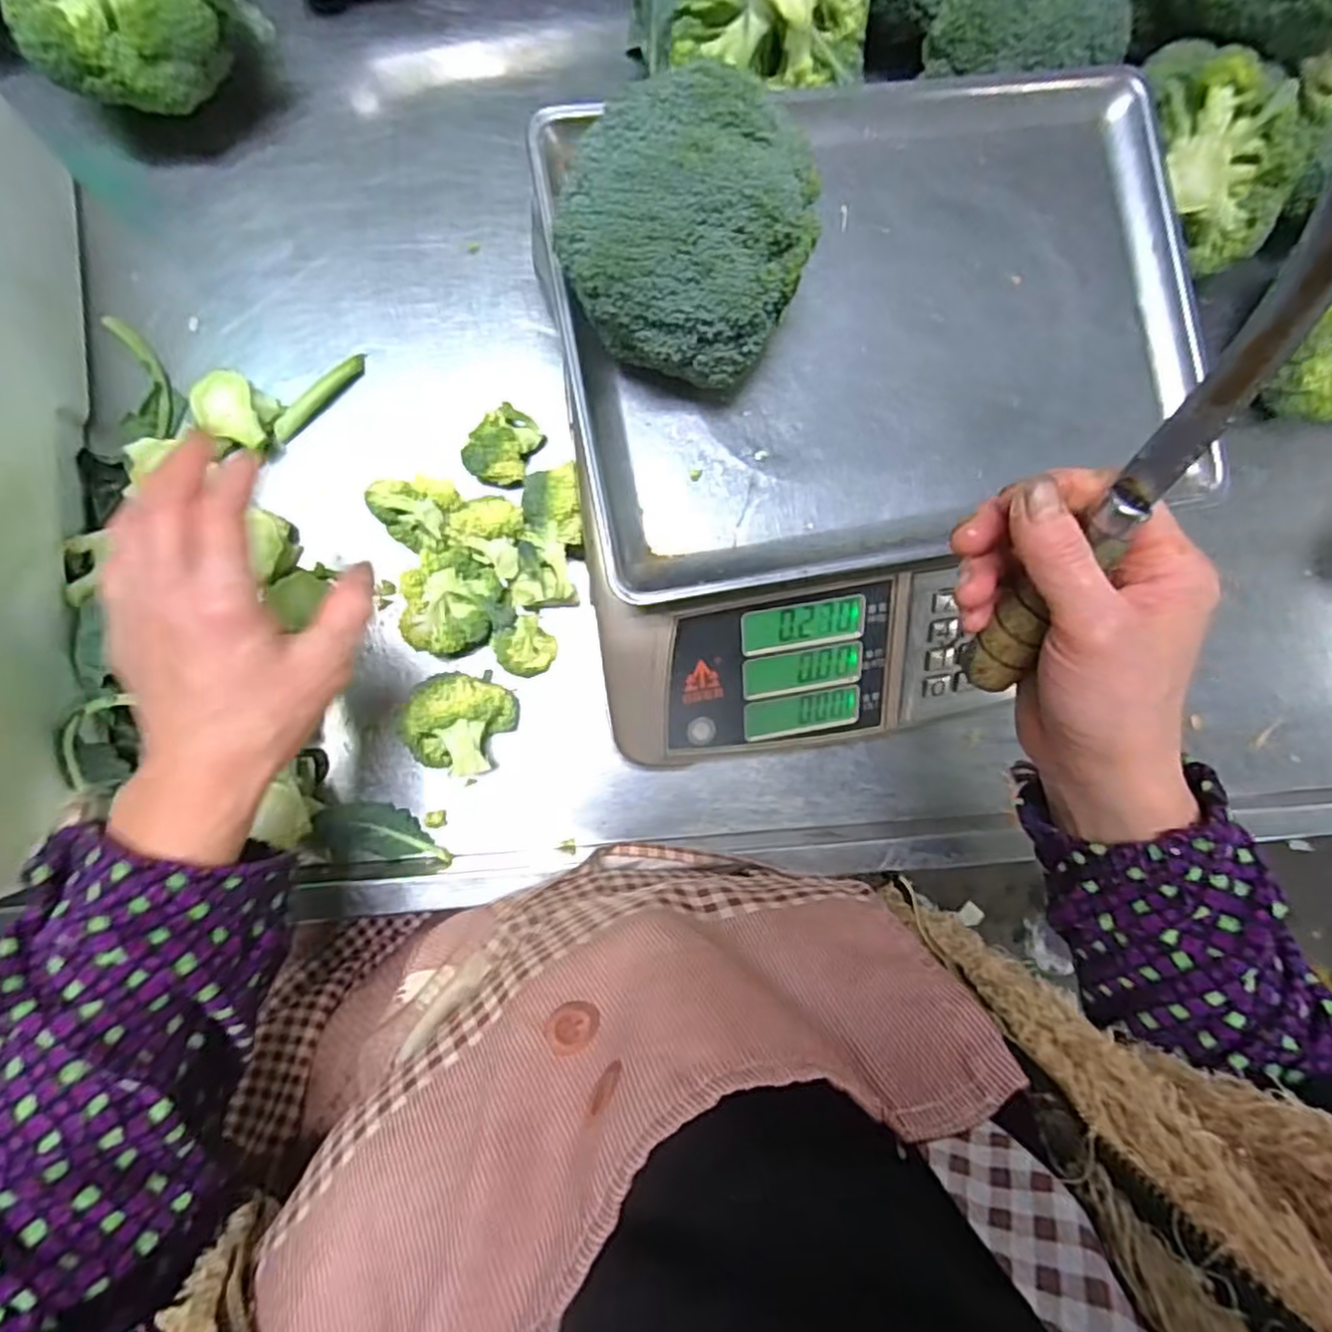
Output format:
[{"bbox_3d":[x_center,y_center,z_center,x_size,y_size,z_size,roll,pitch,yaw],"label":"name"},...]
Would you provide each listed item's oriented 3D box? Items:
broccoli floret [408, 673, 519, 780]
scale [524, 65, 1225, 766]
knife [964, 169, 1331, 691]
[{"bbox_3d":[-0.121,0.034,0.433,0.060,0.040,0.057,0,90,-7],"label":"broccoli floret"},{"bbox_3d":[0.116,-0.128,0.425,0.343,0.116,0.338,-9,91,-7],"label":"scale"},{"bbox_3d":[0.160,-0.064,0.245,0.021,0.202,0.016,14,44,-7],"label":"knife"}]

